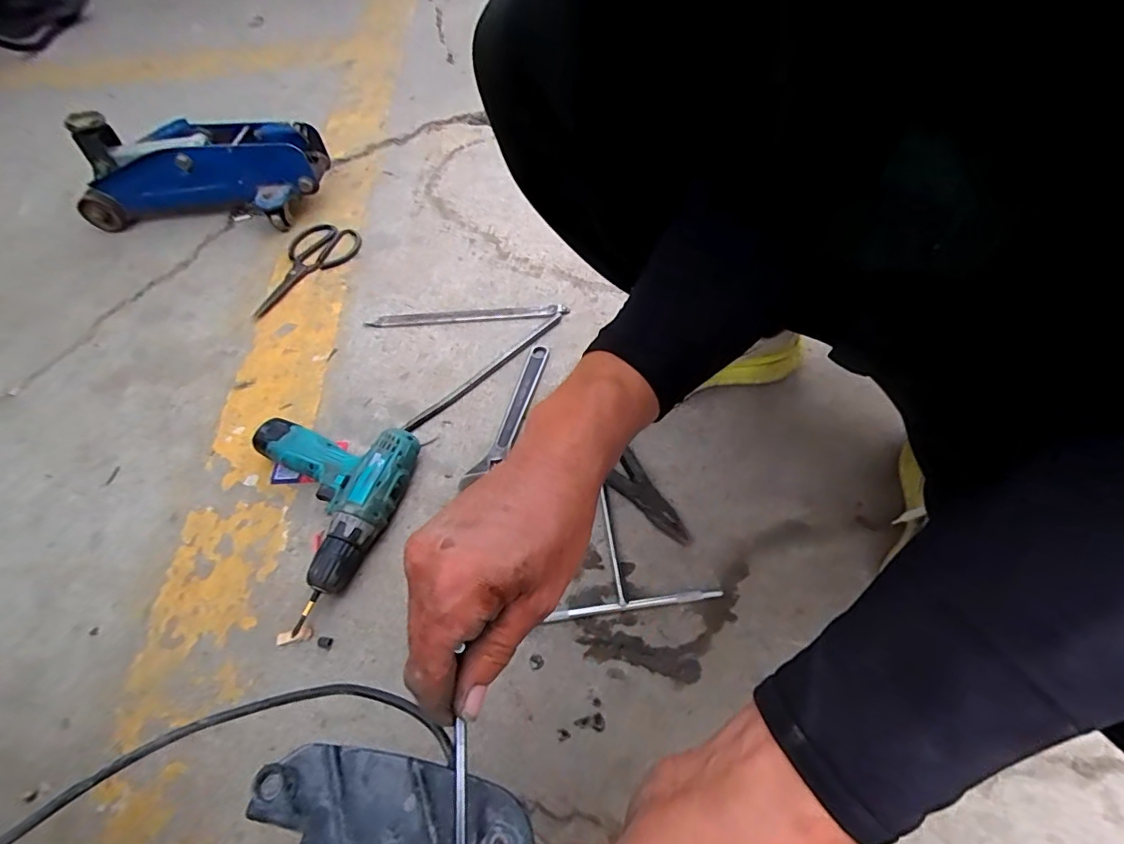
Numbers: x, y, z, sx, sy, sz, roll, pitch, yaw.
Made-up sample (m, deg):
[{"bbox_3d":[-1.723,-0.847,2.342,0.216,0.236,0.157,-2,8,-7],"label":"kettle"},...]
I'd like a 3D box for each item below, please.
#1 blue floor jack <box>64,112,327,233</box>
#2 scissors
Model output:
[{"bbox_3d":[-0.622,-0.436,0.904,0.417,0.178,0.147,-5,56,2],"label":"blue floor jack"},{"bbox_3d":[-0.438,-0.258,0.859,0.113,0.016,0.224,26,62,21],"label":"scissors"}]

